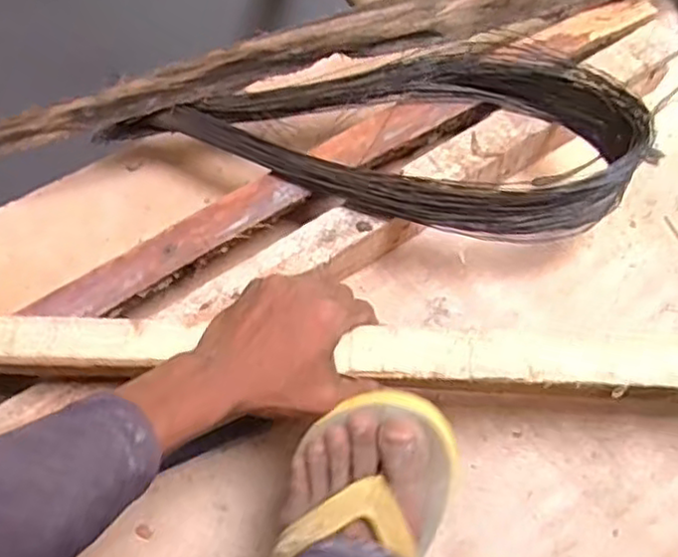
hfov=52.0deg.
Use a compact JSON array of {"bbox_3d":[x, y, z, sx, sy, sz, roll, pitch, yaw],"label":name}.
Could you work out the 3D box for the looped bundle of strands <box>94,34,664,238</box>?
[{"bbox_3d":[0.035,-0.143,0.558,0.395,0.058,0.183,15,67,7],"label":"looped bundle of strands"}]

